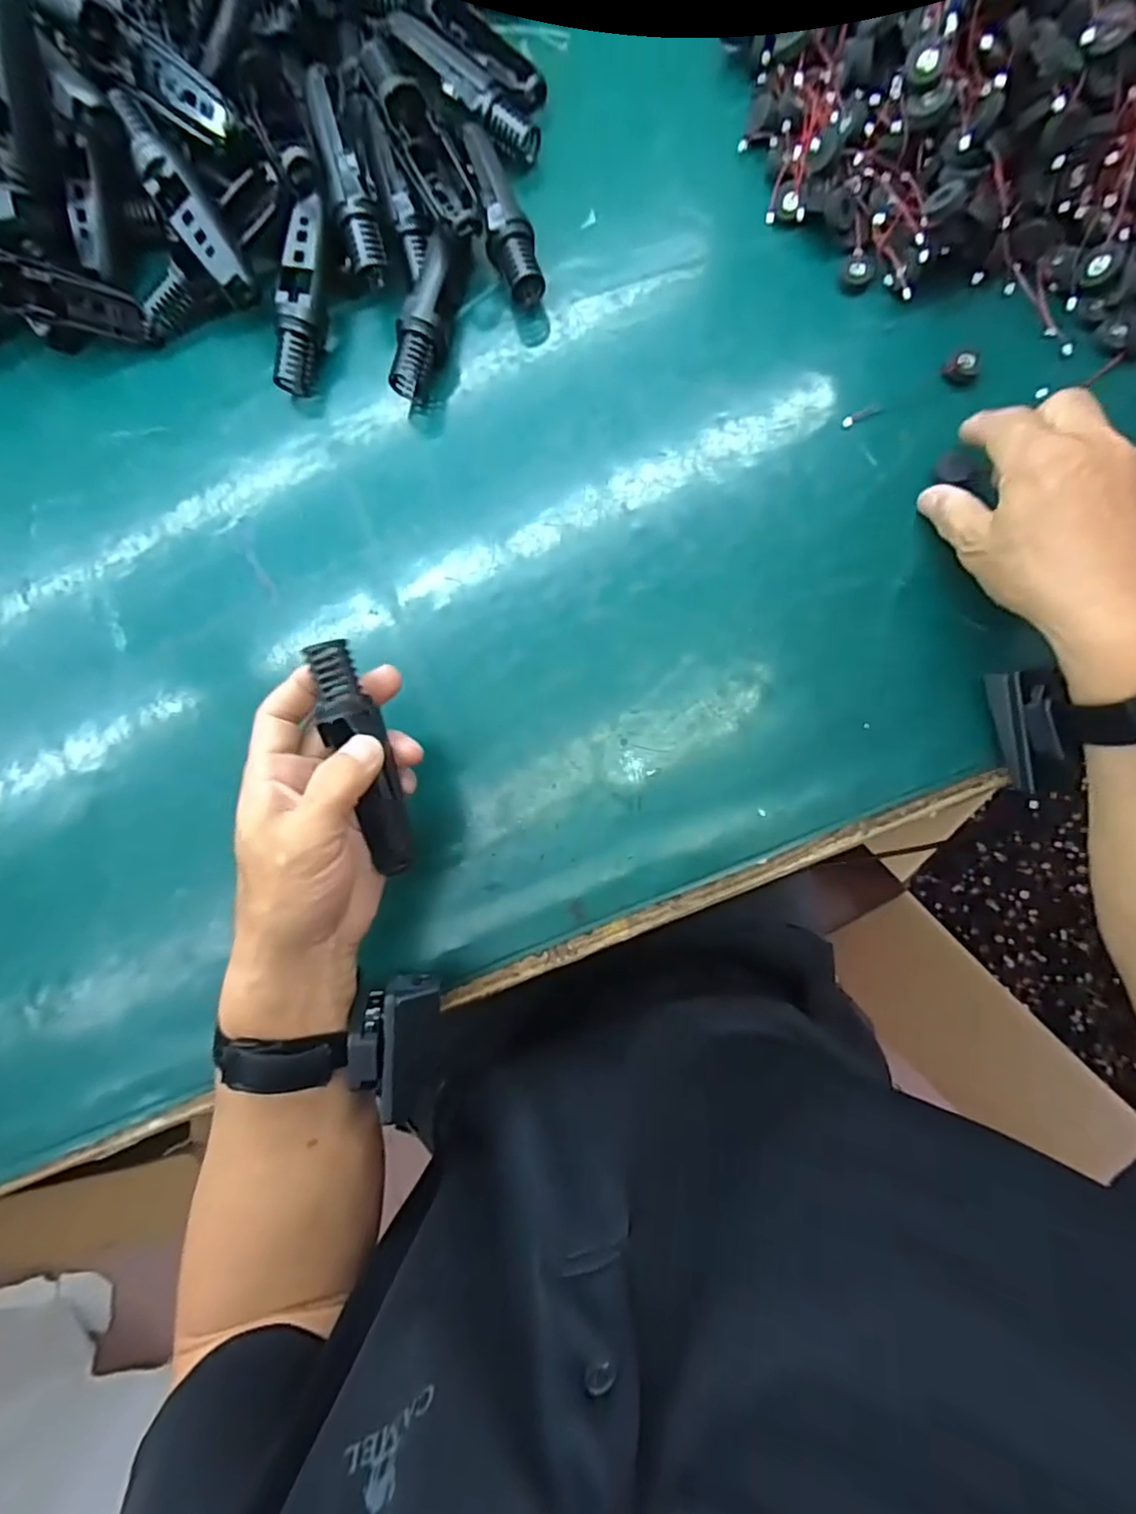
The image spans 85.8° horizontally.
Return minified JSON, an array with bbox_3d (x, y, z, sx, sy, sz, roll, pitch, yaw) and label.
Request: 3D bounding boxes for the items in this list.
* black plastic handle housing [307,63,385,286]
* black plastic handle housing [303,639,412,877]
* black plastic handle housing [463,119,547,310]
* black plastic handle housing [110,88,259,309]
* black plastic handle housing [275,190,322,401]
[{"bbox_3d":[-0.139,-0.365,0.383,0.021,0.022,0.117,-15,96,2],"label":"black plastic handle housing"},{"bbox_3d":[-0.105,0.002,0.314,0.019,0.026,0.121,-16,104,2],"label":"black plastic handle housing"},{"bbox_3d":[-0.041,-0.354,0.400,0.030,0.037,0.119,-13,84,2],"label":"black plastic handle housing"},{"bbox_3d":[-0.242,-0.348,0.379,0.026,0.024,0.125,-32,101,0],"label":"black plastic handle housing"},{"bbox_3d":[-0.173,-0.302,0.398,0.026,0.025,0.116,9,99,4],"label":"black plastic handle housing"}]

